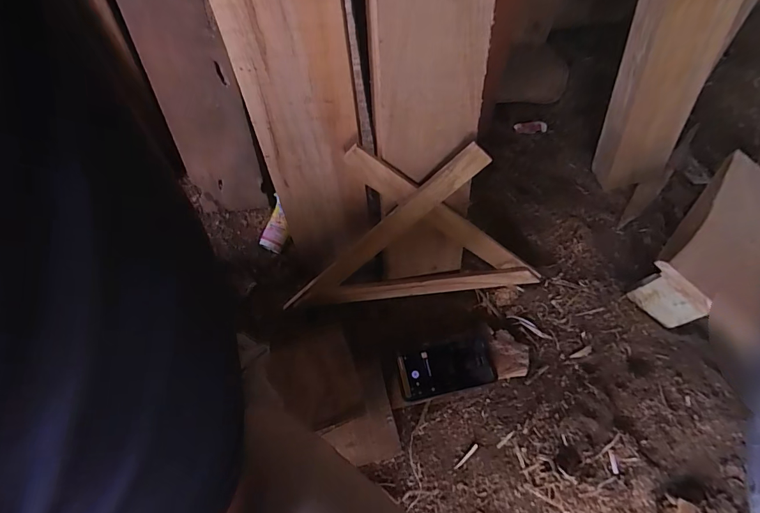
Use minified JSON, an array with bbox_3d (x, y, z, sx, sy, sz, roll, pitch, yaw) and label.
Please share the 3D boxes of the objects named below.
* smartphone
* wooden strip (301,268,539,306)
[{"bbox_3d":[0.102,0.169,0.606,0.146,0.011,0.071,-10,62,-7],"label":"smartphone"},{"bbox_3d":[0.071,0.050,0.655,0.381,0.042,0.010,-6,39,-5],"label":"wooden strip"}]

